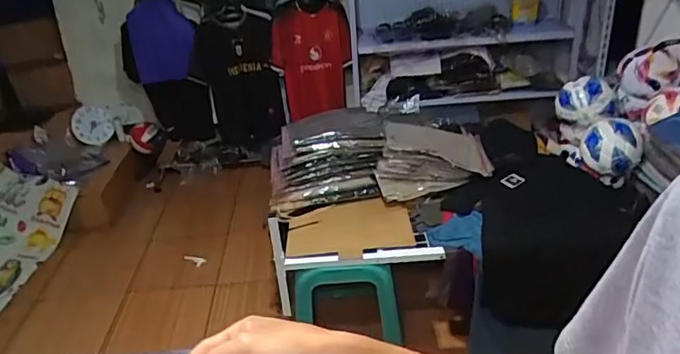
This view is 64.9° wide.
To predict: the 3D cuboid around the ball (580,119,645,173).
[{"bbox_3d":[0.877,-0.122,1.738,0.167,0.166,0.179,7,30,22],"label":"ball"}]

